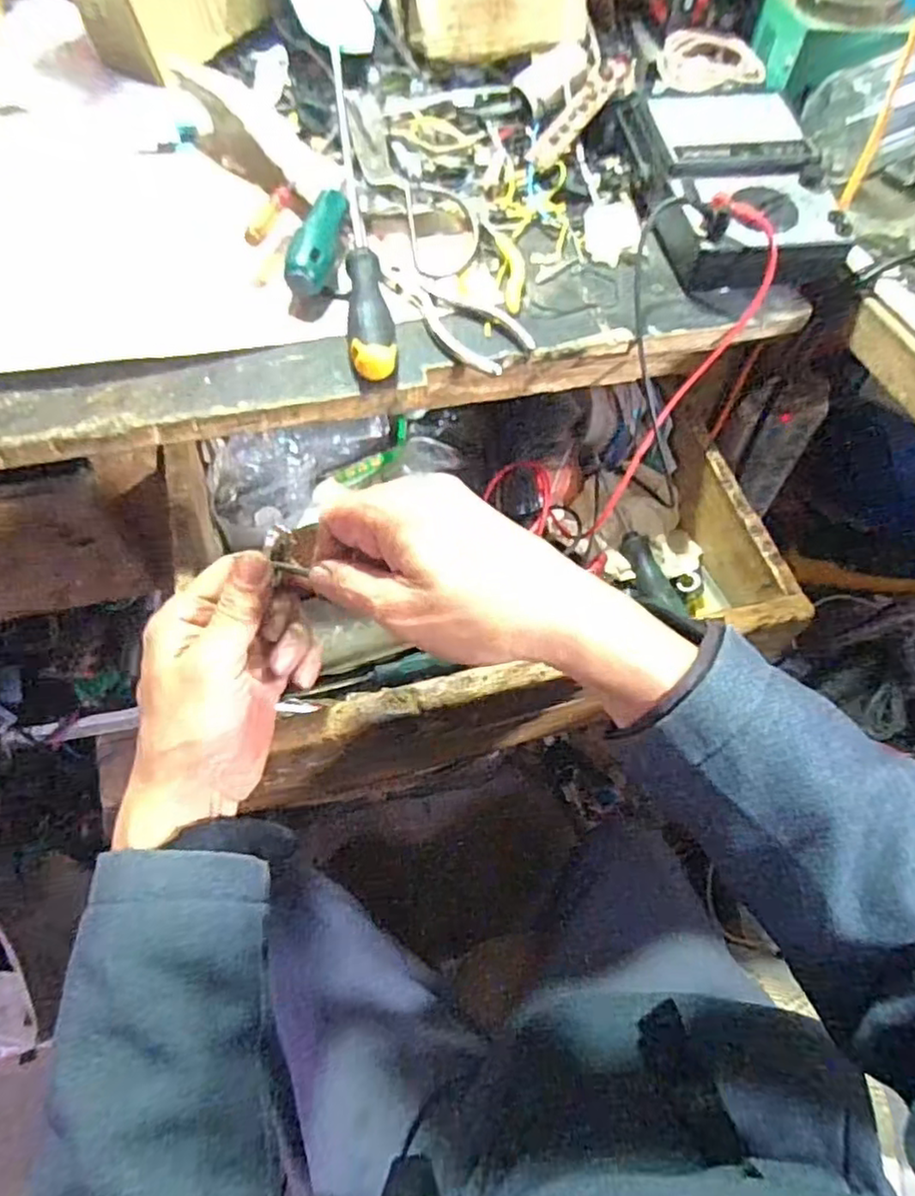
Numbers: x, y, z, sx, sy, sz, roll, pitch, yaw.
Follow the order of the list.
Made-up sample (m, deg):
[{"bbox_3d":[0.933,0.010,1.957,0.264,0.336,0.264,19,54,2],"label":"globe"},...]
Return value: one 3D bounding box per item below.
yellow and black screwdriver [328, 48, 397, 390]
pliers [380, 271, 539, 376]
[{"bbox_3d":[-0.068,-0.283,0.467,0.027,0.032,0.343,-5,59,-6],"label":"yellow and black screwdriver"},{"bbox_3d":[-0.005,-0.183,0.428,0.047,0.010,0.117,-36,67,-22],"label":"pliers"}]

